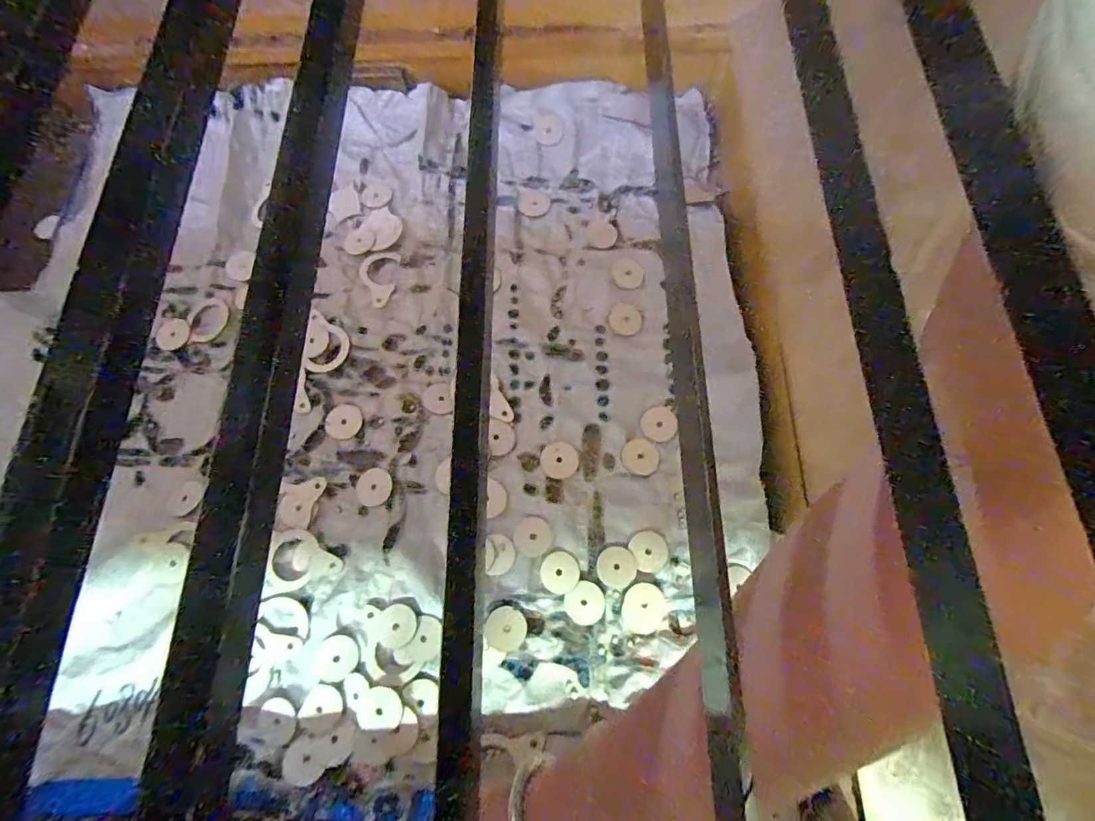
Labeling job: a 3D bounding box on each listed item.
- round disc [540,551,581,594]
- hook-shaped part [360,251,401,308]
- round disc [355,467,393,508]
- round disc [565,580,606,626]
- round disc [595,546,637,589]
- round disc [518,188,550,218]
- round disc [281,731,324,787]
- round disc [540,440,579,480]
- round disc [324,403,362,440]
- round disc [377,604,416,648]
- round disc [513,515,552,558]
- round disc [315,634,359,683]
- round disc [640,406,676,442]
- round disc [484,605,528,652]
[{"bbox_3d":[0.010,0.130,0.390,0.030,0.004,0.031,0,73,1],"label":"round disc"},{"bbox_3d":[-0.165,-0.128,0.468,0.033,0.005,0.062,2,73,2],"label":"hook-shaped part"},{"bbox_3d":[-0.145,0.065,0.408,0.028,0.006,0.031,12,73,5],"label":"round disc"},{"bbox_3d":[0.030,0.152,0.381,0.031,0.004,0.030,0,73,1],"label":"round disc"},{"bbox_3d":[0.056,0.126,0.390,0.032,0.004,0.031,0,73,1],"label":"round disc"},{"bbox_3d":[-0.014,-0.214,0.502,0.031,0.007,0.032,0,73,1],"label":"round disc"},{"bbox_3d":[-0.177,0.255,0.354,0.031,0.005,0.030,0,73,1],"label":"round disc"},{"bbox_3d":[0.010,0.042,0.412,0.031,0.004,0.031,0,73,1],"label":"round disc"},{"bbox_3d":[-0.182,0.009,0.432,0.030,0.004,0.031,11,73,5],"label":"round disc"},{"bbox_3d":[-0.118,0.169,0.379,0.031,0.006,0.031,0,73,1],"label":"round disc"},{"bbox_3d":[-0.012,0.103,0.398,0.030,0.004,0.031,0,73,1],"label":"round disc"},{"bbox_3d":[-0.164,0.192,0.376,0.032,0.004,0.033,0,73,1],"label":"round disc"},{"bbox_3d":[0.097,0.011,0.425,0.030,0.004,0.031,0,73,1],"label":"round disc"},{"bbox_3d":[-0.032,0.168,0.373,0.030,0.007,0.031,0,73,1],"label":"round disc"}]

